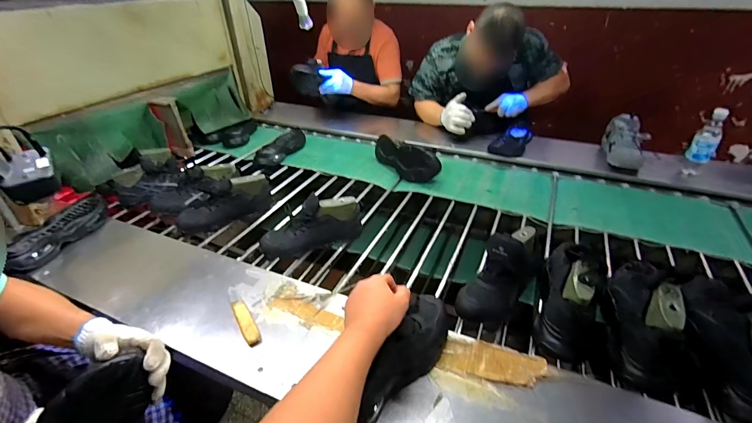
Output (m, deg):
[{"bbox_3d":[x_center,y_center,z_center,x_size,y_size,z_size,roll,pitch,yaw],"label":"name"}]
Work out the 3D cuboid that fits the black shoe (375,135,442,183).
[{"bbox_3d":[0.092,-0.183,1.246,0.286,0.102,0.085,27,45,36],"label":"black shoe"}]

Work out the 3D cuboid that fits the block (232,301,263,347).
[{"bbox_3d":[-0.255,0.216,0.703,0.029,0.015,0.116,-23,39,-25],"label":"block"}]

